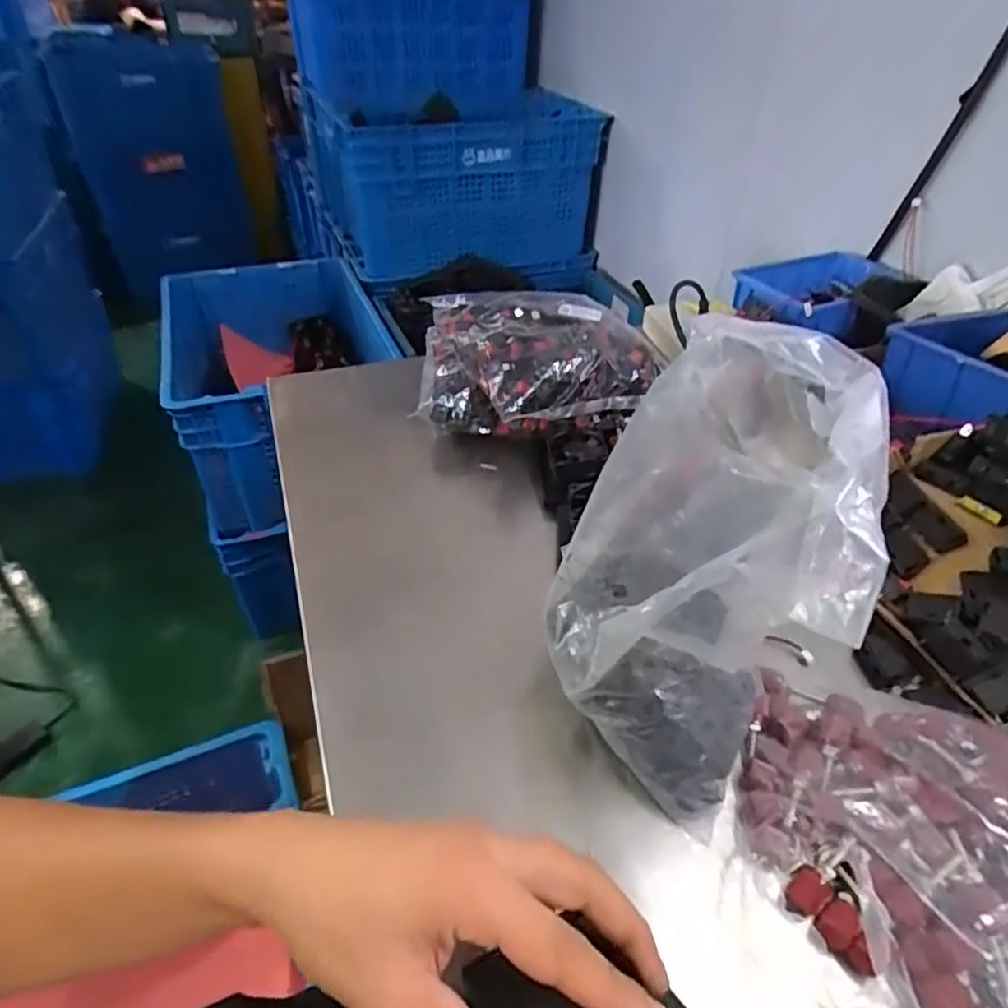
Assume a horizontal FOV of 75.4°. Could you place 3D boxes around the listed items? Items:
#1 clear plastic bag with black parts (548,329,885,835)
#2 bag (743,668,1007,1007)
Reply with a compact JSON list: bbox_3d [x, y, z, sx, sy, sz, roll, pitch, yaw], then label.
[{"bbox_3d":[0.107,0.035,0.344,0.143,0.208,0.130,31,48,30],"label":"clear plastic bag with black parts"},{"bbox_3d":[0.196,0.175,0.317,0.140,0.039,0.185,12,41,12],"label":"bag"}]

